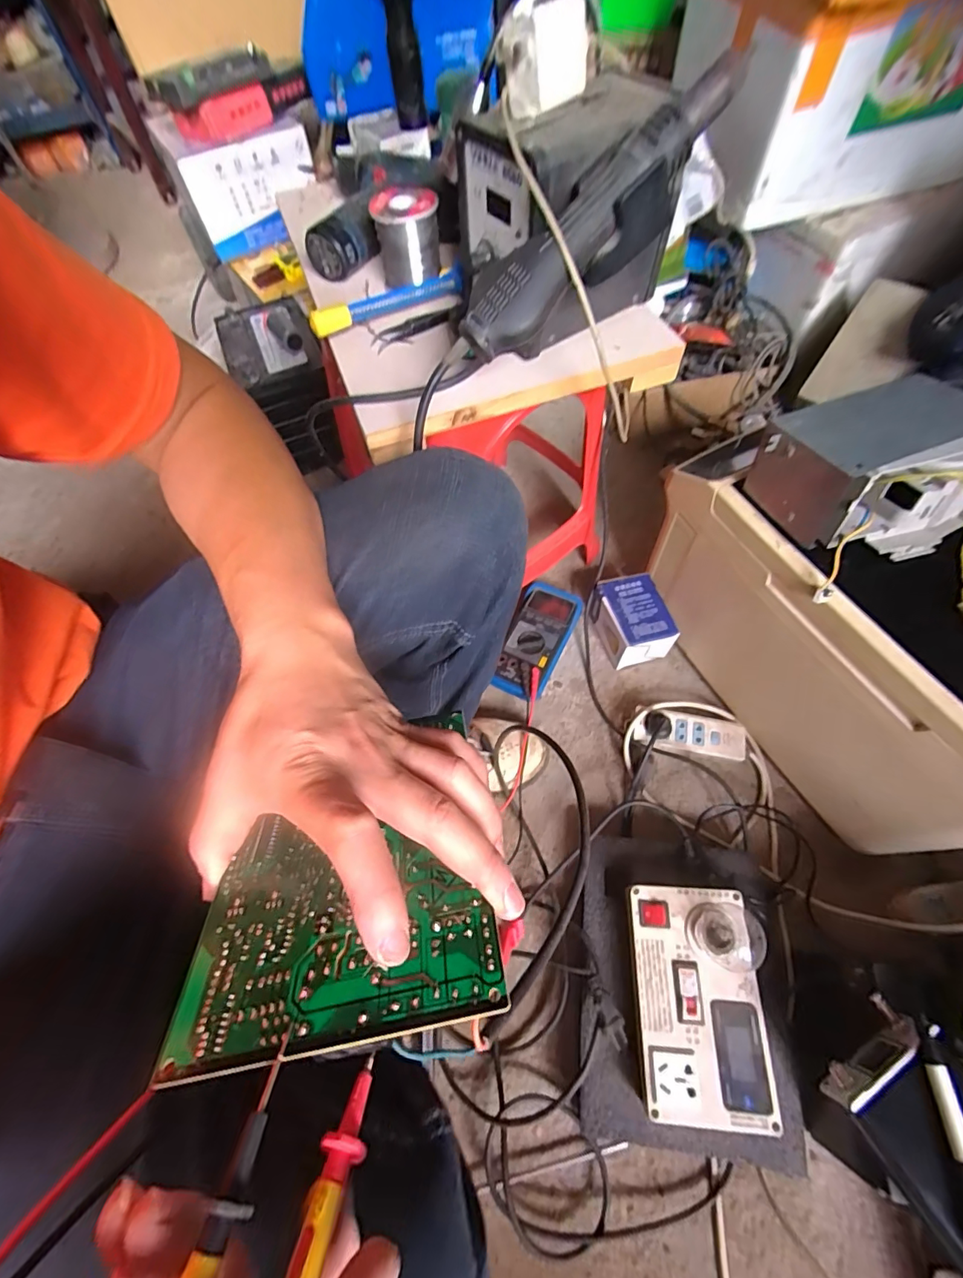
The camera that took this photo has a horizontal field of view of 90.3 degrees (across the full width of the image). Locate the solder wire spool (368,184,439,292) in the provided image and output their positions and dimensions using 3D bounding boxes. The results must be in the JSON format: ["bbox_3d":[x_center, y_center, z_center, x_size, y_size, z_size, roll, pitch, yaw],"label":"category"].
[{"bbox_3d":[-0.072,-0.385,0.466,0.059,0.064,0.057,-1,62,2],"label":"solder wire spool"}]

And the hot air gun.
[{"bbox_3d":[0.079,-0.275,0.322,0.222,0.054,0.046,-39,63,15],"label":"hot air gun"}]

